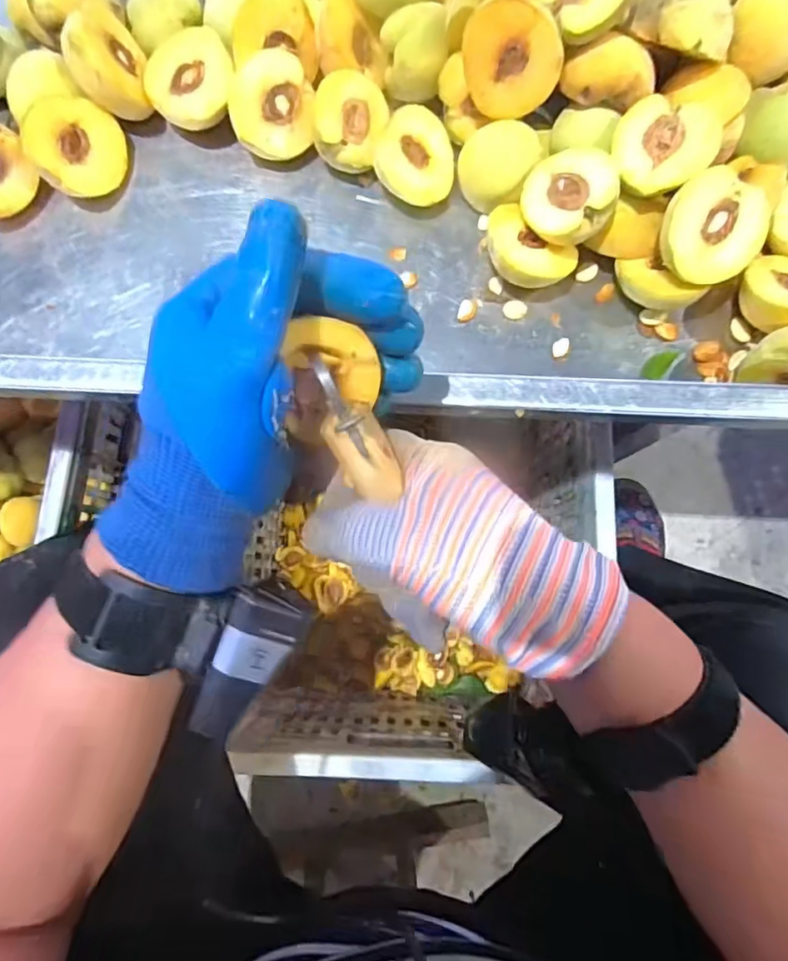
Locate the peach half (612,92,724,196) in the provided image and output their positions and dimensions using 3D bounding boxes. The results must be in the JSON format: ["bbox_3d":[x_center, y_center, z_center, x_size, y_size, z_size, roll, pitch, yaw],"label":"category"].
[{"bbox_3d":[0.159,-0.198,0.333,0.056,0.021,0.058,0,80,0],"label":"peach half"}]

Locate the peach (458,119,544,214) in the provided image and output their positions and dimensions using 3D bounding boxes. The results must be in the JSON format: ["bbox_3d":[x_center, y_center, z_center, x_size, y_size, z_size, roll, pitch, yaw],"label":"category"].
[{"bbox_3d":[0.073,-0.213,0.379,0.053,0.023,0.052,7,104,11],"label":"peach"}]

